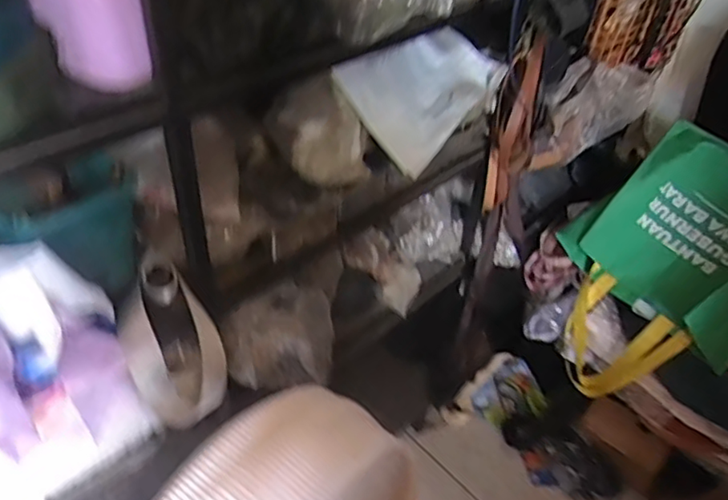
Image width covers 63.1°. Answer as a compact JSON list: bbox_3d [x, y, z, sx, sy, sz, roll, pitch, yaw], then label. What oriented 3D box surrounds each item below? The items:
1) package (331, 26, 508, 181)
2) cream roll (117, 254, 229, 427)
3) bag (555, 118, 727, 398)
[{"bbox_3d":[0.090,-0.227,0.803,0.145,0.048,0.282,45,49,-5],"label":"package"},{"bbox_3d":[-0.219,0.101,0.661,0.097,0.182,0.029,-29,7,-17],"label":"cream roll"},{"bbox_3d":[0.604,0.052,1.204,0.395,0.568,0.133,46,18,1],"label":"bag"}]

